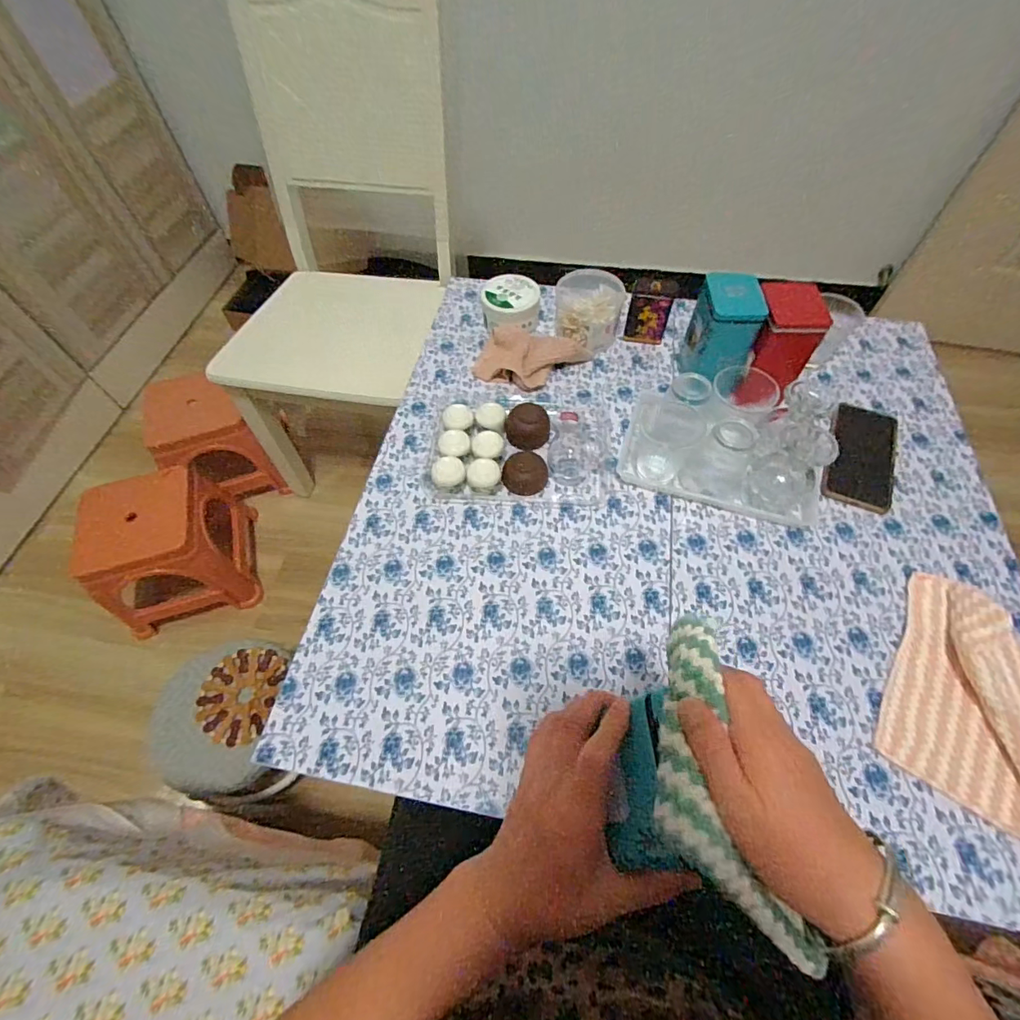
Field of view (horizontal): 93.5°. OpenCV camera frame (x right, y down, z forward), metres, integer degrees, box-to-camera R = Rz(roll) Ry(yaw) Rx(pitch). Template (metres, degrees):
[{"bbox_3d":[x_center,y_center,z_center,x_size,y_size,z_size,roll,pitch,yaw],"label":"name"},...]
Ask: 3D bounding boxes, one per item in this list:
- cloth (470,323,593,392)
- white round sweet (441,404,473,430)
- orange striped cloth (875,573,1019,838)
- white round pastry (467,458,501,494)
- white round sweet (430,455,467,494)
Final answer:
[{"bbox_3d":[0.031,-0.226,0.714,0.157,0.035,0.094,14,59,9],"label":"cloth"},{"bbox_3d":[-0.069,-0.118,0.650,0.039,0.029,0.039,0,58,0],"label":"white round sweet"},{"bbox_3d":[0.477,0.185,0.456,0.182,0.031,0.211,29,63,17],"label":"orange striped cloth"},{"bbox_3d":[-0.032,-0.040,0.600,0.041,0.035,0.034,-4,58,-2],"label":"white round pastry"},{"bbox_3d":[-0.077,-0.043,0.605,0.042,0.032,0.038,-17,59,-9],"label":"white round sweet"}]

